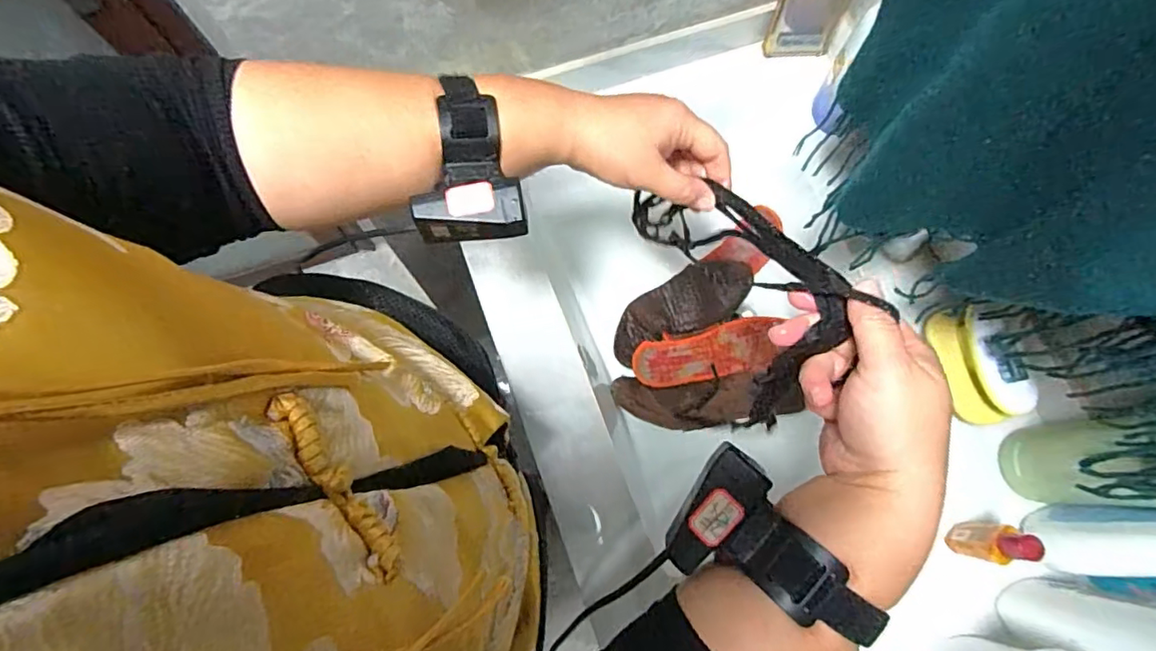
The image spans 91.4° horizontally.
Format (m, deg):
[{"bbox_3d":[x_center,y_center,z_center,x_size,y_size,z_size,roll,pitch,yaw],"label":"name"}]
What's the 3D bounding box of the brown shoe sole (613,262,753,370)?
[{"bbox_3d":[0.134,-0.024,0.730,0.208,0.019,0.076,-25,76,-7],"label":"brown shoe sole"}]

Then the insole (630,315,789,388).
[{"bbox_3d":[0.163,0.034,0.714,0.189,0.021,0.067,-12,75,-4],"label":"insole"}]

